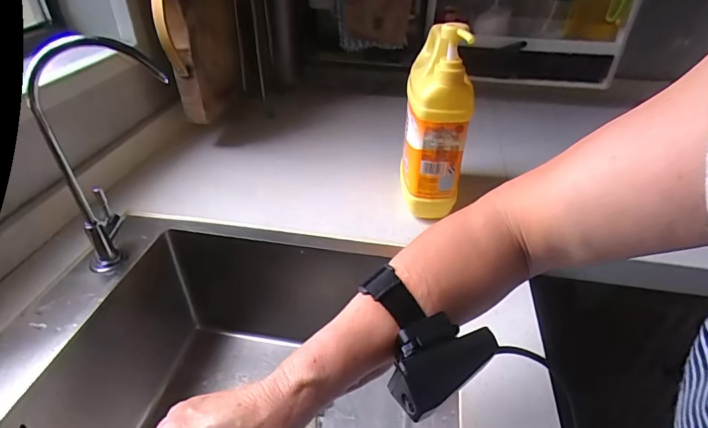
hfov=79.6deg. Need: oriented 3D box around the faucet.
[{"bbox_3d":[-0.252,-0.059,0.465,0.123,0.249,0.053,-10,38,-19],"label":"faucet"}]

